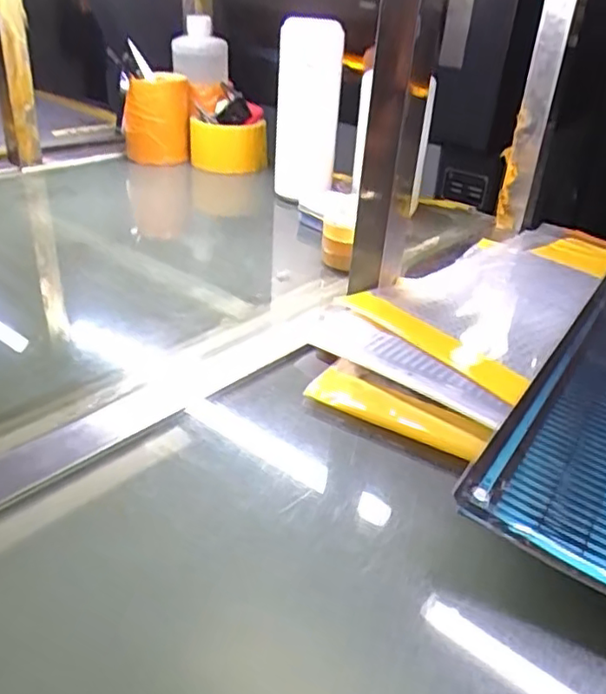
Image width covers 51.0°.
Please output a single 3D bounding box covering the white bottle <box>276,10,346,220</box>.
[{"bbox_3d":[0.004,-0.232,0.641,0.060,0.175,0.059,-1,32,-5],"label":"white bottle"}]

